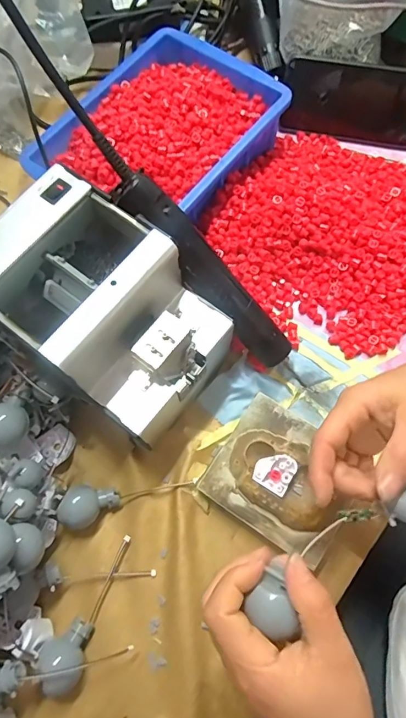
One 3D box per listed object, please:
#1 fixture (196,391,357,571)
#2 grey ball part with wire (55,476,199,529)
[{"bbox_3d":[0.067,0.100,0.378,0.108,0.032,0.099,32,75,12],"label":"fixture"},{"bbox_3d":[-0.065,0.113,0.380,0.116,0.025,0.032,-18,71,-4],"label":"grey ball part with wire"}]

